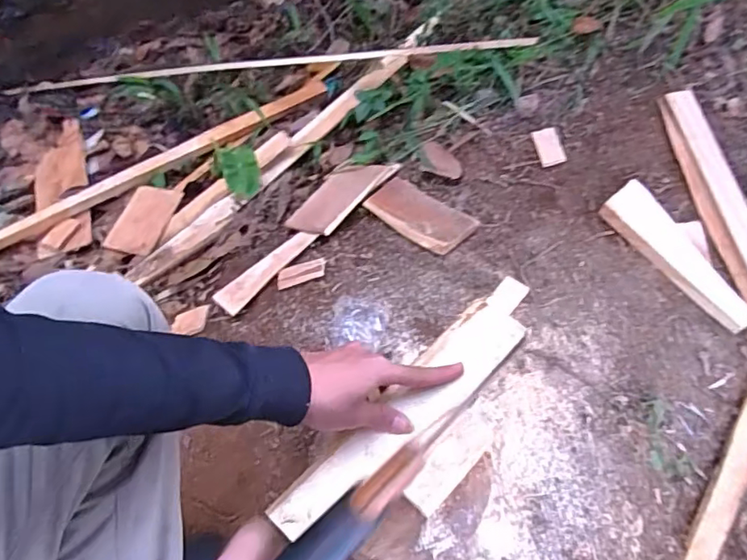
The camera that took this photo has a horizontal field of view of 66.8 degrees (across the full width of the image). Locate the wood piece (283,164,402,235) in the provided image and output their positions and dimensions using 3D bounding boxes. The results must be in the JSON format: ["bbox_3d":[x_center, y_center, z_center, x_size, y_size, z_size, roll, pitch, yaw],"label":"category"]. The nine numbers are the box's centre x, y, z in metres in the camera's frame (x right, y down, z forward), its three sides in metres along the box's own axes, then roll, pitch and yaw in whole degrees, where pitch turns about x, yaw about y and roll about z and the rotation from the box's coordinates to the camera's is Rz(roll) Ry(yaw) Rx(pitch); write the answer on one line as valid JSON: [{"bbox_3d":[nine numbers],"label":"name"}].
[{"bbox_3d":[-0.059,-0.147,0.986,0.112,0.016,0.195,19,55,38],"label":"wood piece"}]

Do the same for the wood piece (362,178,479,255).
[{"bbox_3d":[0.070,-0.105,0.910,0.085,0.012,0.192,-34,49,-21],"label":"wood piece"}]

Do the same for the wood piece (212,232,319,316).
[{"bbox_3d":[-0.170,-0.017,0.892,0.052,0.018,0.185,33,62,20],"label":"wood piece"}]

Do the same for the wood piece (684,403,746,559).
[{"bbox_3d":[0.483,0.259,0.757,0.042,0.021,0.283,28,79,17],"label":"wood piece"}]

